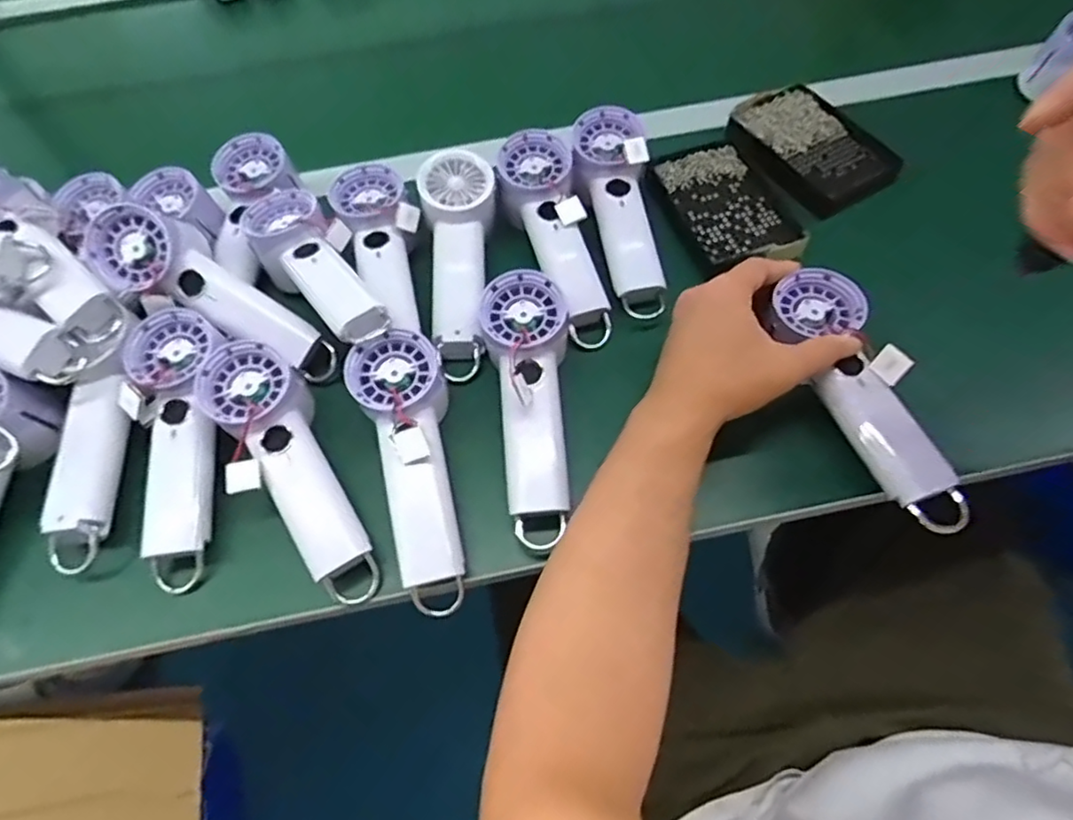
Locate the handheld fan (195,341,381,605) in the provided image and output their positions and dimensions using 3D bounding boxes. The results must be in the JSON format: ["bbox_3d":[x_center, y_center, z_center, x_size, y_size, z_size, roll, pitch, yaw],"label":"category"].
[{"bbox_3d":[-0.166,0.041,0.427,0.074,0.032,0.199,-30,78,-13],"label":"handheld fan"}]

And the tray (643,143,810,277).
[{"bbox_3d":[0.163,-0.178,0.542,0.102,0.015,0.140,-24,62,-10],"label":"tray"}]

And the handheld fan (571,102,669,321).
[{"bbox_3d":[0.072,-0.169,0.520,0.058,0.035,0.193,-9,77,-2],"label":"handheld fan"}]

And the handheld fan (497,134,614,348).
[{"bbox_3d":[0.021,-0.144,0.522,0.063,0.033,0.199,-18,77,-7],"label":"handheld fan"}]

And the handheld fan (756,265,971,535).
[{"bbox_3d":[0.217,-0.011,0.418,0.064,0.038,0.194,-16,67,-6],"label":"handheld fan"}]

